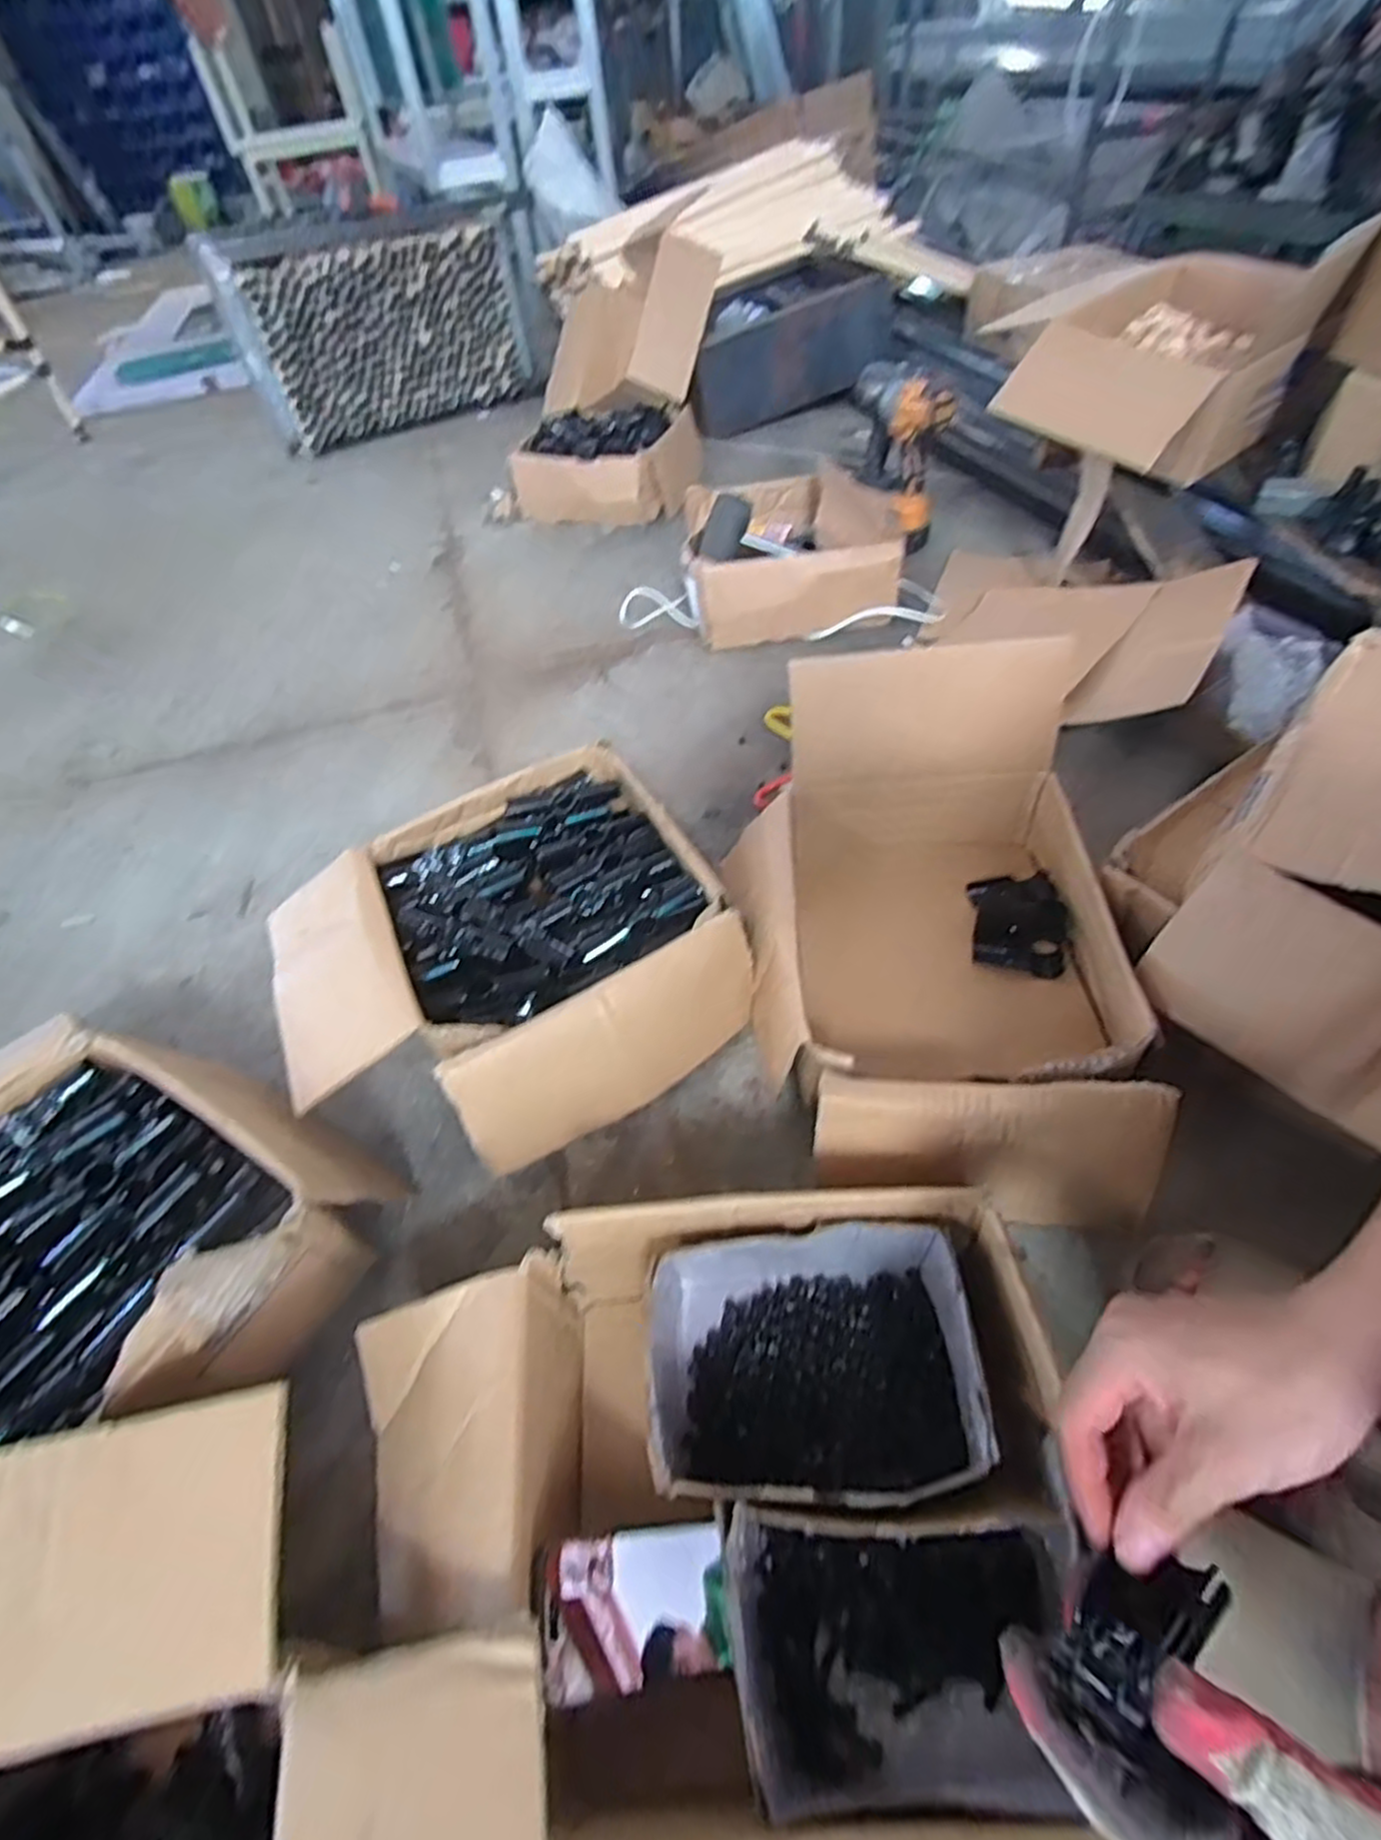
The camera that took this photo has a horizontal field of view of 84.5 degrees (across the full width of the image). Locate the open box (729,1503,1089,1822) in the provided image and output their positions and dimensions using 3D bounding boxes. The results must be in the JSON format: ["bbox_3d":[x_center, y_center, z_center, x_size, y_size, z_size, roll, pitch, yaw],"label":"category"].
[{"bbox_3d":[0.122,0.416,0.439,0.190,0.100,0.119,-5,49,3],"label":"open box"}]

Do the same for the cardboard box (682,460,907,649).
[{"bbox_3d":[0.174,-0.628,1.287,0.358,0.151,0.346,-2,49,5],"label":"cardboard box"}]

